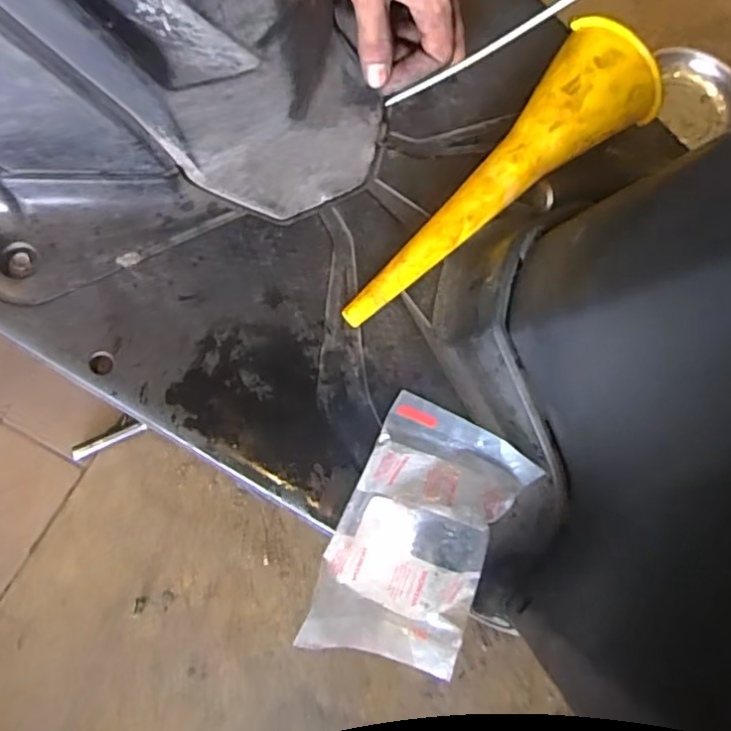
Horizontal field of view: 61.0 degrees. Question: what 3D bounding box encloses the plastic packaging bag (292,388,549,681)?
[{"bbox_3d":[0.029,0.094,0.340,0.096,0.031,0.140,29,88,-17],"label":"plastic packaging bag"}]

